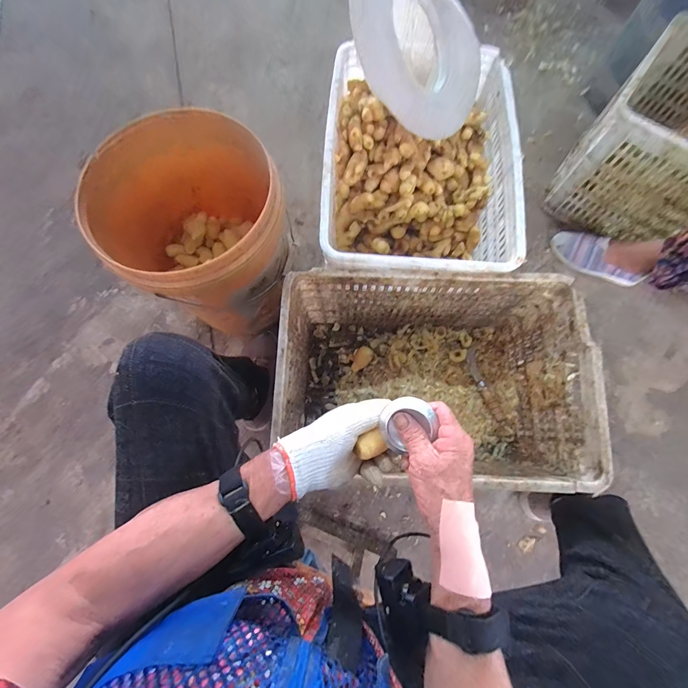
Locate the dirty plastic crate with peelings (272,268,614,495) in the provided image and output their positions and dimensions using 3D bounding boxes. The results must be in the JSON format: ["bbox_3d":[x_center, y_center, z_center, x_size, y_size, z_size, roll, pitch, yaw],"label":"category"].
[{"bbox_3d":[0.150,0.077,0.658,0.511,0.282,0.338,2,76,0],"label":"dirty plastic crate with peelings"}]

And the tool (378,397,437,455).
[{"bbox_3d":[0.067,0.084,0.352,0.059,0.027,0.048,-33,73,9],"label":"tool"}]

